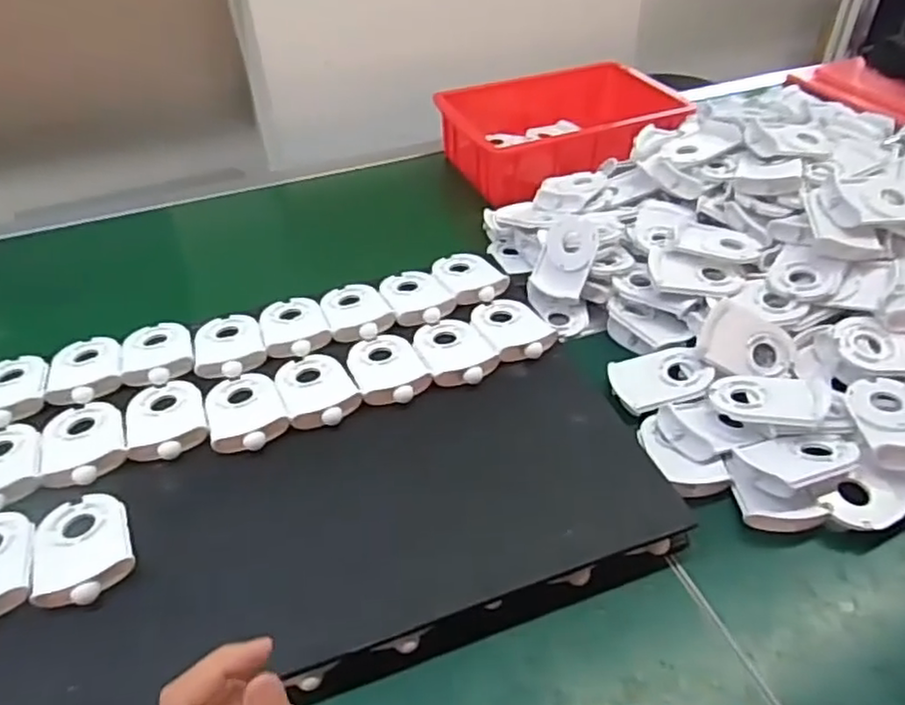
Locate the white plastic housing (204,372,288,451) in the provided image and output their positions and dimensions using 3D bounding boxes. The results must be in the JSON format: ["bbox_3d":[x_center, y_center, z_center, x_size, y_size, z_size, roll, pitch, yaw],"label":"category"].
[{"bbox_3d":[-0.169,0.047,0.540,0.058,0.019,0.090,-18,43,-17],"label":"white plastic housing"}]

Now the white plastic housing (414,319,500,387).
[{"bbox_3d":[0.001,-0.004,0.589,0.058,0.019,0.091,-14,42,-13],"label":"white plastic housing"}]

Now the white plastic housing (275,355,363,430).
[{"bbox_3d":[-0.114,0.031,0.556,0.057,0.018,0.090,-18,43,-17],"label":"white plastic housing"}]

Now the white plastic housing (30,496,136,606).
[{"bbox_3d":[-0.249,0.129,0.447,0.059,0.014,0.091,-20,44,-19],"label":"white plastic housing"}]

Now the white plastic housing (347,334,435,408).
[{"bbox_3d":[-0.057,0.014,0.574,0.059,0.017,0.090,-17,43,-16],"label":"white plastic housing"}]

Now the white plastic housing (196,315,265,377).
[{"bbox_3d":[-0.202,-0.010,0.602,0.059,0.013,0.095,-13,42,-12],"label":"white plastic housing"}]

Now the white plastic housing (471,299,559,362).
[{"bbox_3d":[0.055,-0.025,0.609,0.058,0.022,0.090,-15,43,-15],"label":"white plastic housing"}]

